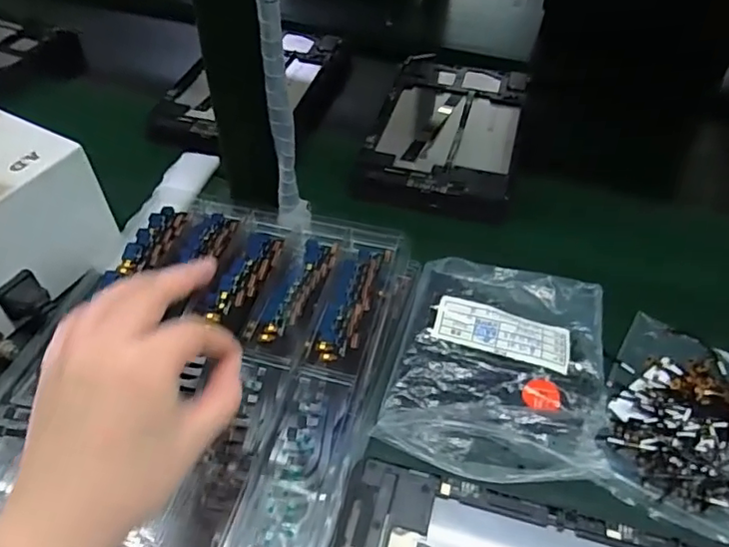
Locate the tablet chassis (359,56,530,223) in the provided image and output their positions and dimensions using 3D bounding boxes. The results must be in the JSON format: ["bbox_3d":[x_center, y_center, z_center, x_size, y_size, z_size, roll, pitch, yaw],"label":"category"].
[{"bbox_3d":[0.087,-0.155,0.590,0.143,0.015,0.240,13,48,9],"label":"tablet chassis"}]

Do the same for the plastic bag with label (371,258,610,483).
[{"bbox_3d":[0.098,0.055,0.398,0.141,0.028,0.177,14,48,10],"label":"plastic bag with label"}]

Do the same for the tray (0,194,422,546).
[{"bbox_3d":[-0.103,0.049,0.384,0.236,0.032,0.277,15,51,12],"label":"tray"}]

